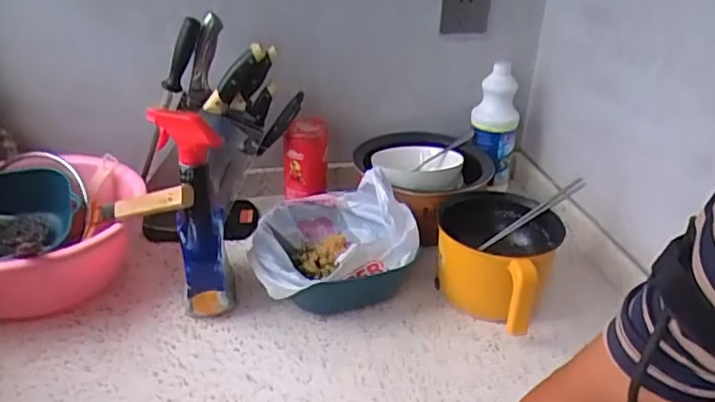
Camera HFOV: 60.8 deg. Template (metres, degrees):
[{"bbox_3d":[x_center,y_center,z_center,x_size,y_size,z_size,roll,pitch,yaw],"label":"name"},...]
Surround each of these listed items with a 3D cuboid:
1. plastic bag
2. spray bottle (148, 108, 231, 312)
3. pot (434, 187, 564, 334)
[{"bbox_3d":[-0.046,0.035,0.853,0.215,0.117,0.178,-11,32,-23],"label":"plastic bag"},{"bbox_3d":[-0.202,0.025,0.763,0.072,0.281,0.086,-6,31,-15],"label":"spray bottle"},{"bbox_3d":[0.189,0.087,0.861,0.160,0.132,0.187,19,33,26],"label":"pot"}]

